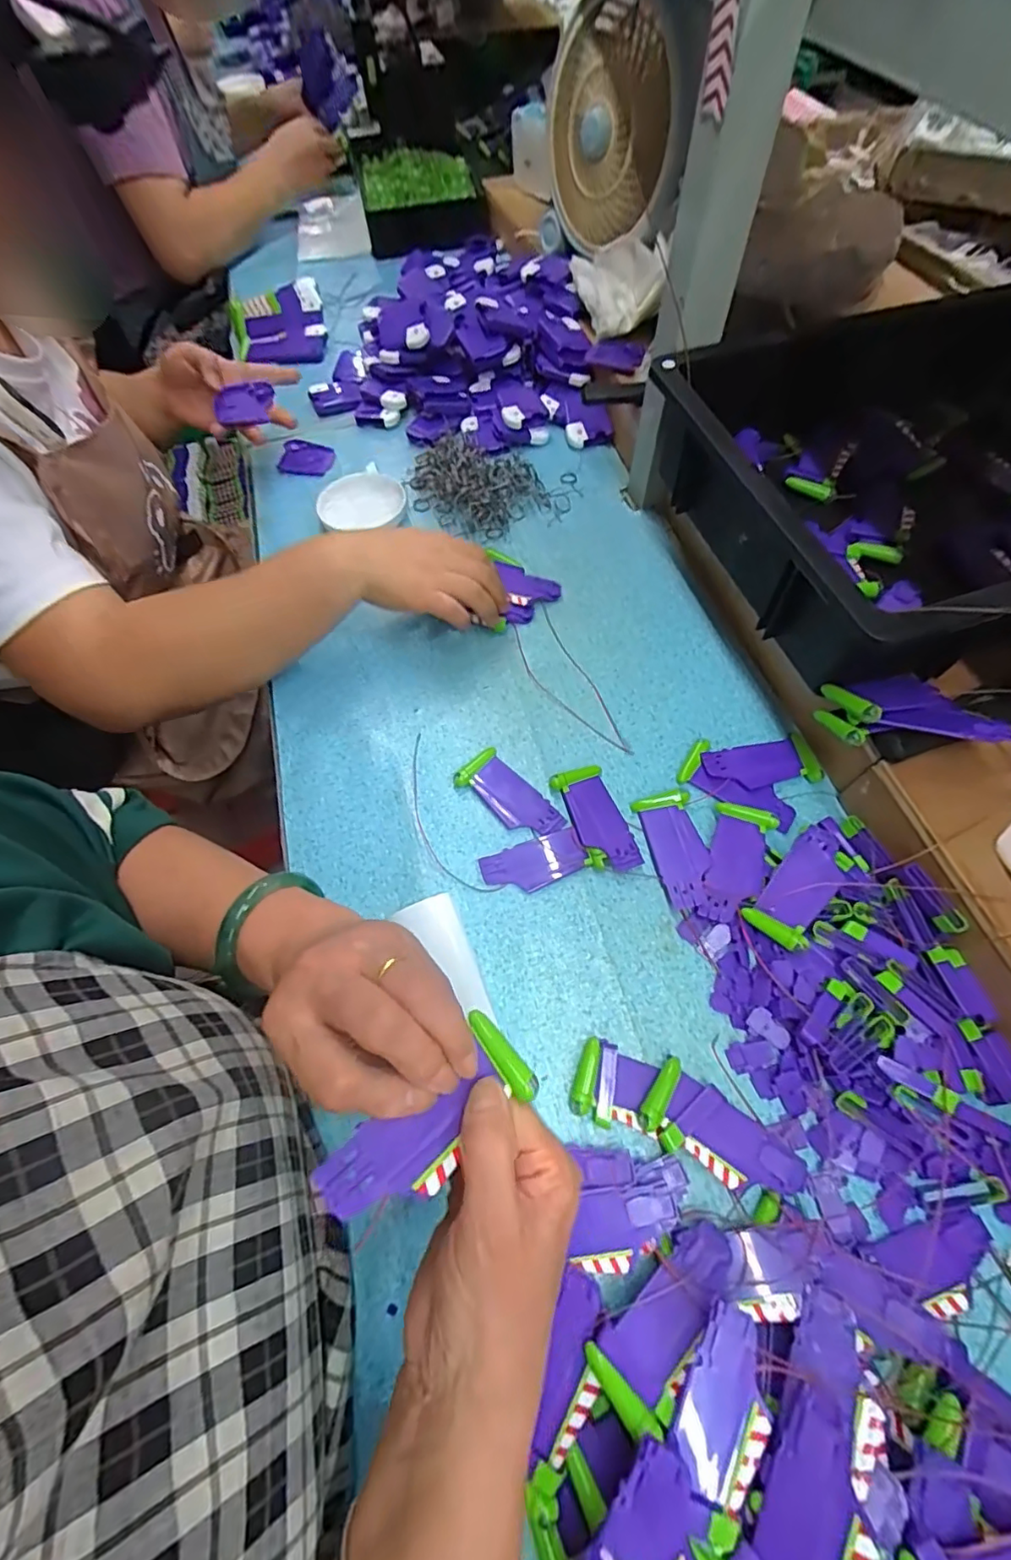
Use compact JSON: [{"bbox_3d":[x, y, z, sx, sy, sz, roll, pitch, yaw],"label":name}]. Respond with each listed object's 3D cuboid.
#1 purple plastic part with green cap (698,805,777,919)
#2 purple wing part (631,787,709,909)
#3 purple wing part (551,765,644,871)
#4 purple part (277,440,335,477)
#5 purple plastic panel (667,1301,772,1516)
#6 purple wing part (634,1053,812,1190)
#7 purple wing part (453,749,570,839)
[{"bbox_3d":[0.164,0.060,0.398,0.038,0.016,0.087,16,64,10],"label":"purple plastic part with green cap"},{"bbox_3d":[0.126,0.049,0.410,0.041,0.014,0.087,-11,62,-5],"label":"purple wing part"},{"bbox_3d":[0.069,0.030,0.424,0.038,0.013,0.086,-19,63,-8],"label":"purple wing part"},{"bbox_3d":[-0.233,-0.377,0.657,0.061,0.020,0.041,-5,62,-1],"label":"purple part"},{"bbox_3d":[0.098,0.278,0.249,0.037,0.006,0.065,25,69,10],"label":"purple plastic panel"},{"bbox_3d":[0.124,0.209,0.325,0.089,0.015,0.043,35,68,18],"label":"purple wing part"},{"bbox_3d":[0.003,0.014,0.437,0.040,0.009,0.087,-40,68,-18],"label":"purple wing part"}]

